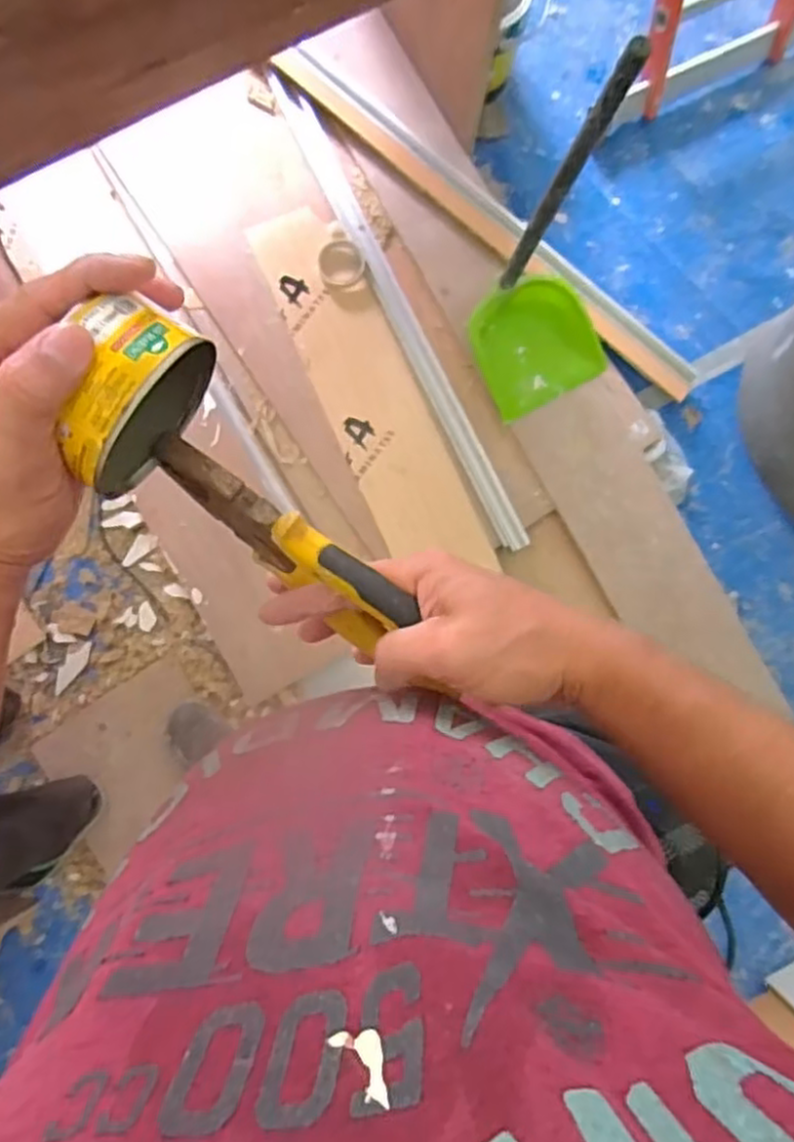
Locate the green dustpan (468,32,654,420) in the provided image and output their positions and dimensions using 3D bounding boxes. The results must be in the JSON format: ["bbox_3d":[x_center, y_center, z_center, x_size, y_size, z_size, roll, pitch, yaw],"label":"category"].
[{"bbox_3d":[0.259,-0.450,1.097,0.234,0.544,0.236,-33,88,-4],"label":"green dustpan"}]

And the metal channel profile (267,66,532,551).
[{"bbox_3d":[0.001,-0.477,1.314,0.054,0.032,0.969,-26,87,-3],"label":"metal channel profile"}]

